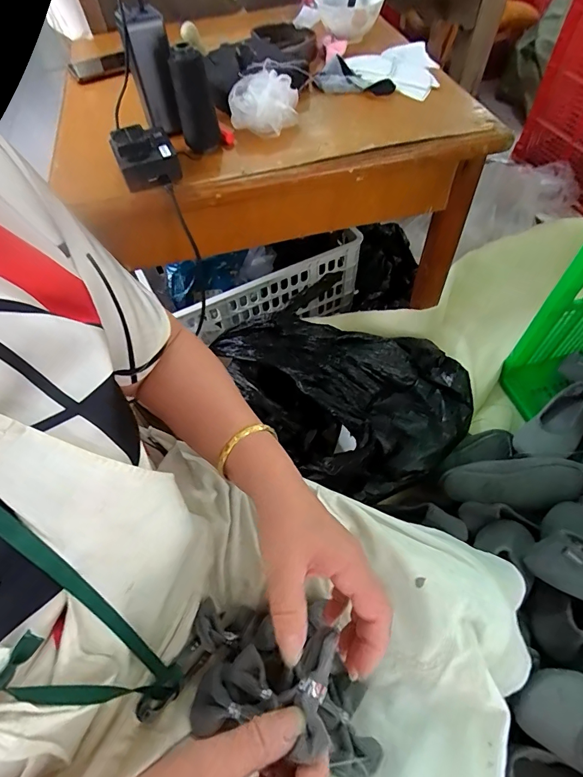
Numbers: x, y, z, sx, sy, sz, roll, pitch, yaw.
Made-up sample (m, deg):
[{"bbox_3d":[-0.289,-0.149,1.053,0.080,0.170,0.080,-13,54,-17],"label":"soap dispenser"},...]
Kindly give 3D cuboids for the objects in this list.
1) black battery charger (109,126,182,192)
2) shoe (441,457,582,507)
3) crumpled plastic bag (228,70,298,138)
[{"bbox_3d":[-0.184,-0.295,0.510,0.072,0.047,0.083,-22,59,-11],"label":"black battery charger"},{"bbox_3d":[0.396,0.166,0.720,0.235,0.059,0.085,-6,57,0],"label":"shoe"},{"bbox_3d":[-0.039,-0.395,0.561,0.096,0.048,0.075,-6,57,-1],"label":"crumpled plastic bag"}]

